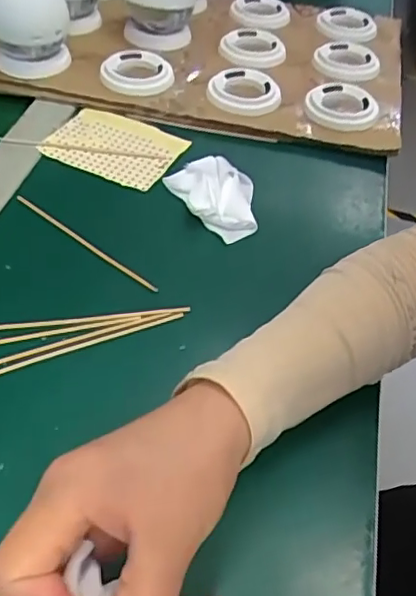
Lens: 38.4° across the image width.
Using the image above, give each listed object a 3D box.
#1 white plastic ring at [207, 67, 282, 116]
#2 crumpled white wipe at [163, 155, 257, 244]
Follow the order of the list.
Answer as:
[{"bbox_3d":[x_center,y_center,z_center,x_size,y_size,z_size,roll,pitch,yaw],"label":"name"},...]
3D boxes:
[{"bbox_3d":[0.037,-0.200,0.579,0.067,0.019,0.069,2,48,-3],"label":"white plastic ring"},{"bbox_3d":[0.010,-0.086,0.488,0.062,0.014,0.092,-19,53,-20],"label":"crumpled white wipe"}]

